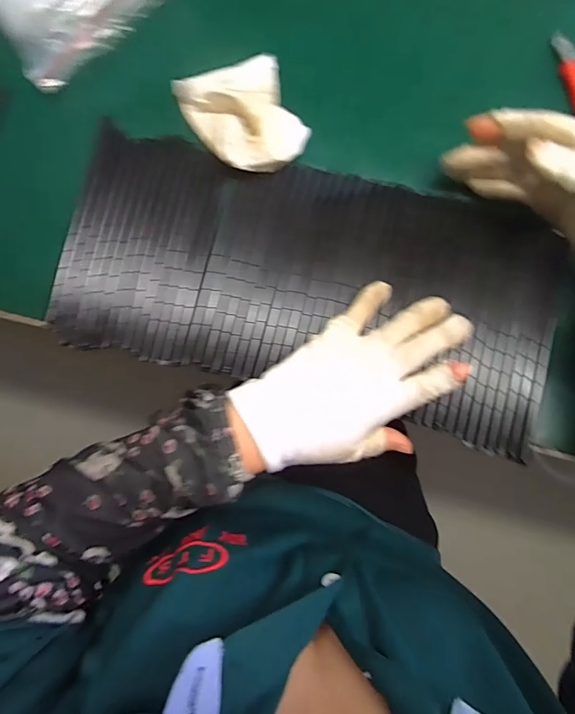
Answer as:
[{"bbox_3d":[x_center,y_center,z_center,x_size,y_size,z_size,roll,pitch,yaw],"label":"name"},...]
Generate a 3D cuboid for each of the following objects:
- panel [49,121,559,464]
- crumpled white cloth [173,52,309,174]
[{"bbox_3d":[0.013,-0.056,0.332,0.371,0.012,0.178,11,88,3],"label":"panel"},{"bbox_3d":[-0.031,-0.185,0.329,0.079,0.029,0.092,-28,83,-1],"label":"crumpled white cloth"}]

